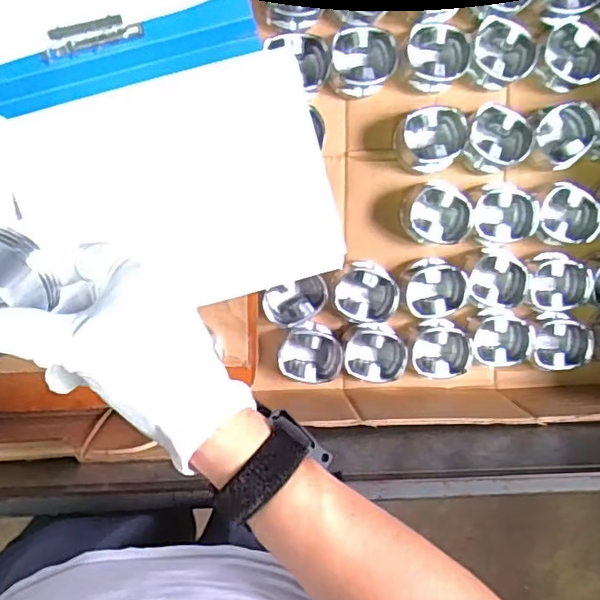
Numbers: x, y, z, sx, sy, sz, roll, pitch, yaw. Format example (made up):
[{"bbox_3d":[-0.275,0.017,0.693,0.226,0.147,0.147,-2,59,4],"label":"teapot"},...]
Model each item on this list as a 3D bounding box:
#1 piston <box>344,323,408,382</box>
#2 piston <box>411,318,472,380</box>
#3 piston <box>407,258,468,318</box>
[{"bbox_3d":[0.093,0.062,0.725,0.067,0.049,0.066,15,97,-6],"label":"piston"},{"bbox_3d":[0.175,0.060,0.728,0.065,0.038,0.069,-1,99,-4],"label":"piston"},{"bbox_3d":[0.162,-0.014,0.715,0.072,0.040,0.072,-6,99,-3],"label":"piston"}]

